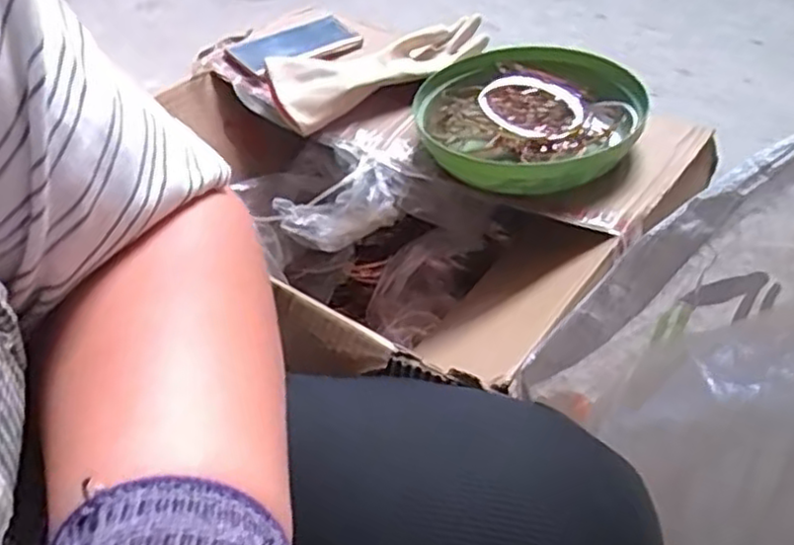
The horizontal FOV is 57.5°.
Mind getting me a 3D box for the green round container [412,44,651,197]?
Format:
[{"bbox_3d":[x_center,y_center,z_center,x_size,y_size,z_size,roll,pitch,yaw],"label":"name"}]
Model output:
[{"bbox_3d":[0.136,-0.169,0.765,0.230,0.055,0.242,4,40,5],"label":"green round container"}]

